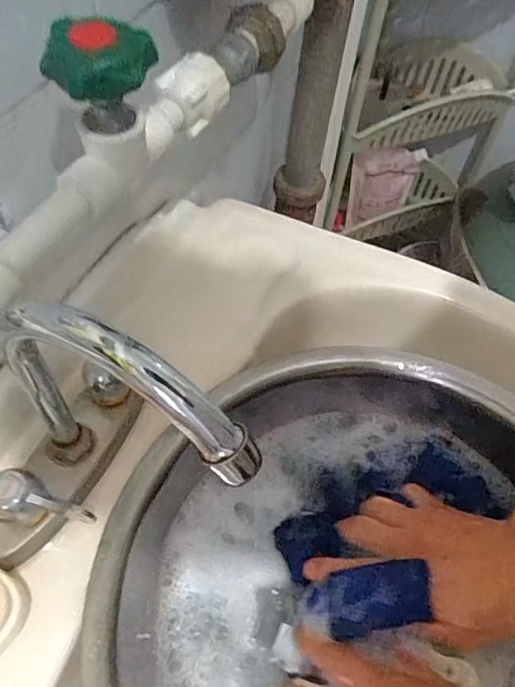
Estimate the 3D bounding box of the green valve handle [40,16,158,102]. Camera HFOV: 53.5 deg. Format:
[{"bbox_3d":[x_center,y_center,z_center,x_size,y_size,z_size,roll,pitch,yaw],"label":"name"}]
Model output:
[{"bbox_3d":[-0.079,-0.140,0.248,0.047,0.020,0.044,18,58,7],"label":"green valve handle"}]

